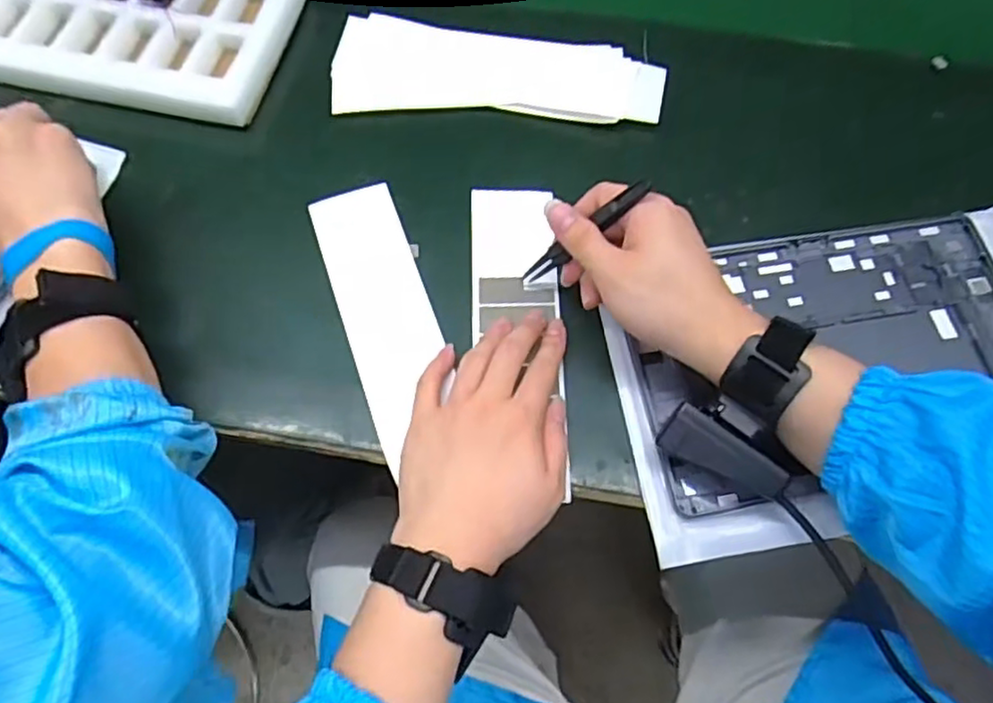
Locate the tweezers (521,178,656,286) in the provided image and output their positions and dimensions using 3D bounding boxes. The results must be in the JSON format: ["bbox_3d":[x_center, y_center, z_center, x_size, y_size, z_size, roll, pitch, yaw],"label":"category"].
[{"bbox_3d":[0.052,-0.070,0.416,0.013,0.113,0.010,8,61,-33],"label":"tweezers"}]

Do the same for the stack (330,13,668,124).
[{"bbox_3d":[0.001,-0.216,0.531,0.250,0.008,0.093,7,66,4],"label":"stack"}]

